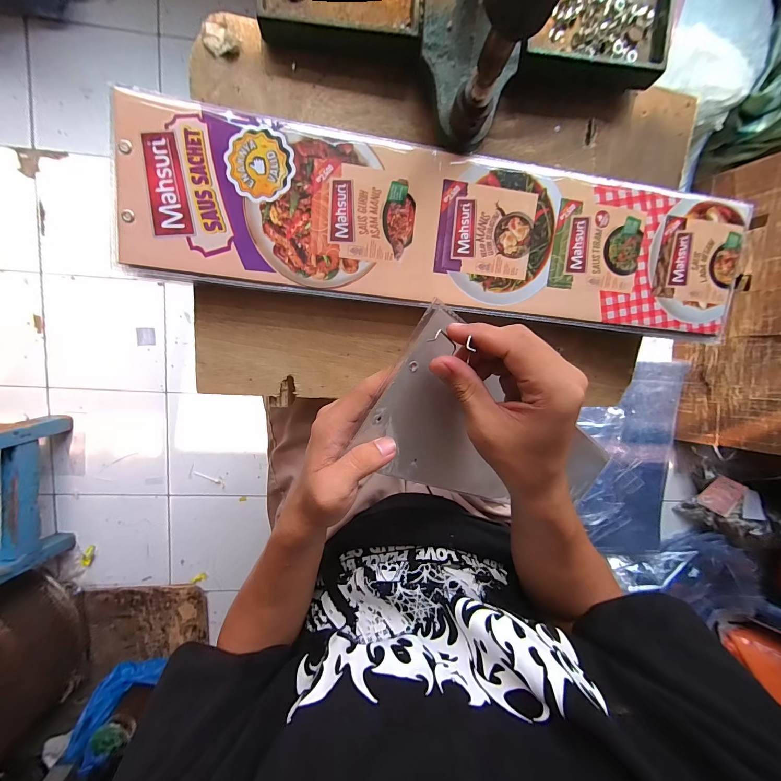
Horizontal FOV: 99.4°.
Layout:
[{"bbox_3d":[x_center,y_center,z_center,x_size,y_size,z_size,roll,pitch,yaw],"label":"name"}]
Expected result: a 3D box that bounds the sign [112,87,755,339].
[{"bbox_3d":[0.064,-0.145,0.301,0.558,0.008,0.135,5,98,-7],"label":"sign"}]

